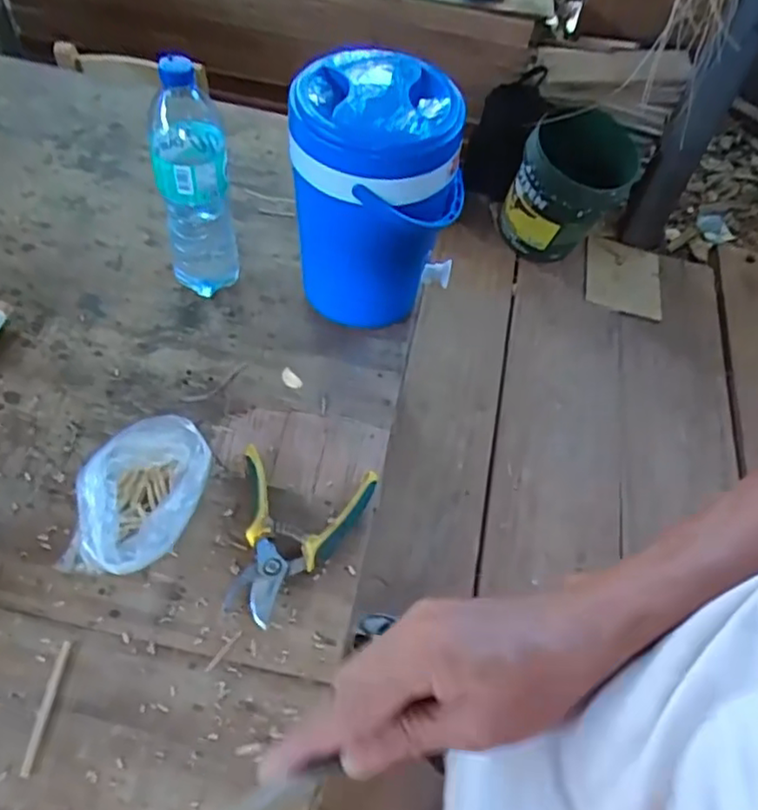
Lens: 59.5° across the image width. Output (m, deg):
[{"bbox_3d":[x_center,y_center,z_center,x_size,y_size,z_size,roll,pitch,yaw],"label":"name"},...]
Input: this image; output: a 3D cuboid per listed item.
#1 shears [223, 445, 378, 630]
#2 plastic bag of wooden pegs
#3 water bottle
[{"bbox_3d":[-0.087,0.126,0.639,0.131,0.019,0.167,14,57,4],"label":"shears"},{"bbox_3d":[-0.224,0.086,0.621,0.103,0.076,0.140,14,57,4],"label":"plastic bag of wooden pegs"},{"bbox_3d":[-0.200,-0.231,0.720,0.073,0.276,0.062,-7,58,-9],"label":"water bottle"}]

